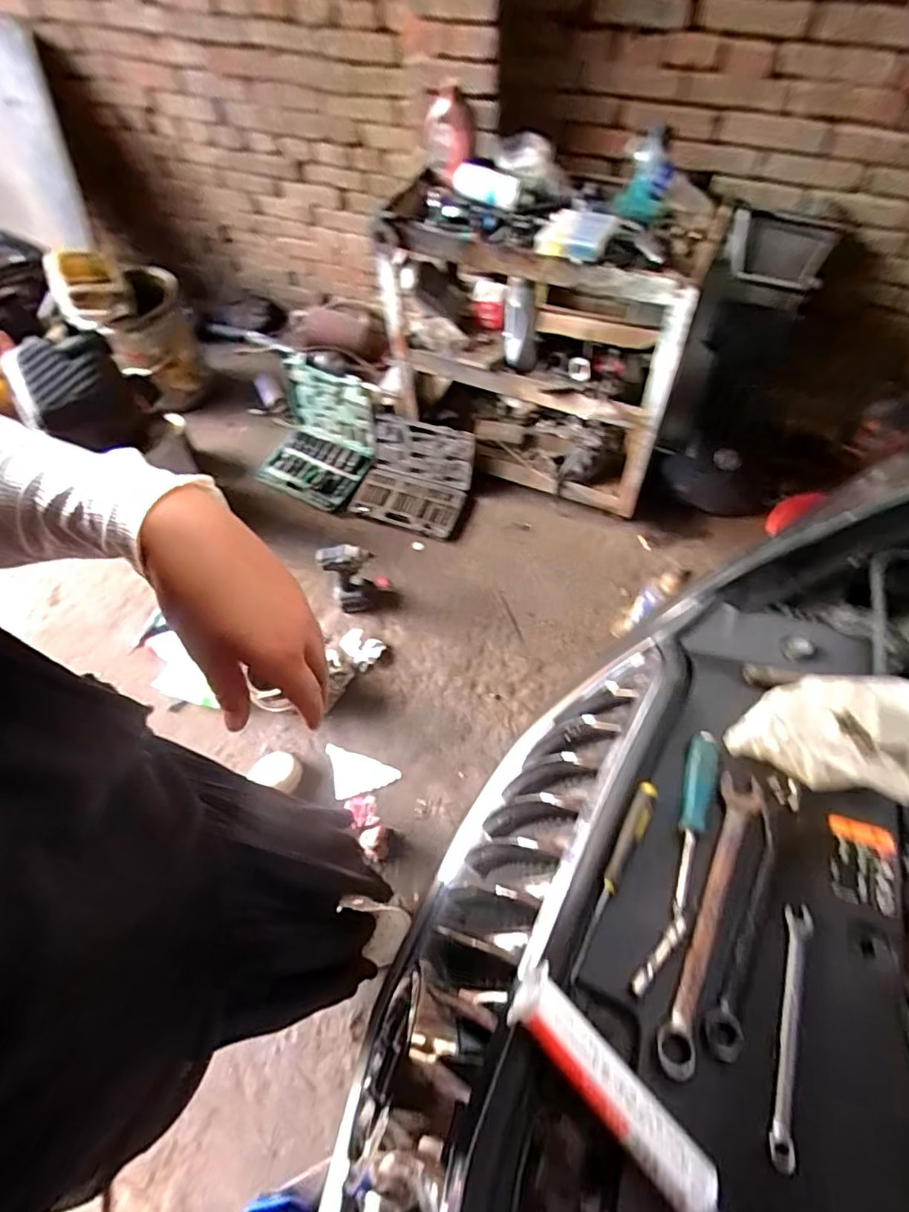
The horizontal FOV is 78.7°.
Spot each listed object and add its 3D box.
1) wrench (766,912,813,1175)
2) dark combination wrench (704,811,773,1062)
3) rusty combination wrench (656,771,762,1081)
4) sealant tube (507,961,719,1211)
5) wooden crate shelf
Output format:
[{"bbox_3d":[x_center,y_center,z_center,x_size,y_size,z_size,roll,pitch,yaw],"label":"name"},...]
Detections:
[{"bbox_3d":[0.237,0.296,0.390,0.019,0.010,0.157,18,63,12],"label":"wrench"},{"bbox_3d":[0.220,0.240,0.417,0.025,0.010,0.174,23,64,14],"label":"dark combination wrench"},{"bbox_3d":[0.198,0.230,0.420,0.033,0.013,0.219,23,64,14],"label":"rusty combination wrench"},{"bbox_3d":[0.099,0.313,0.363,0.037,0.031,0.151,-39,67,-18],"label":"sealant tube"},{"bbox_3d":[0.182,-0.711,1.544,0.843,0.713,0.402,18,63,11],"label":"wooden crate shelf"}]

